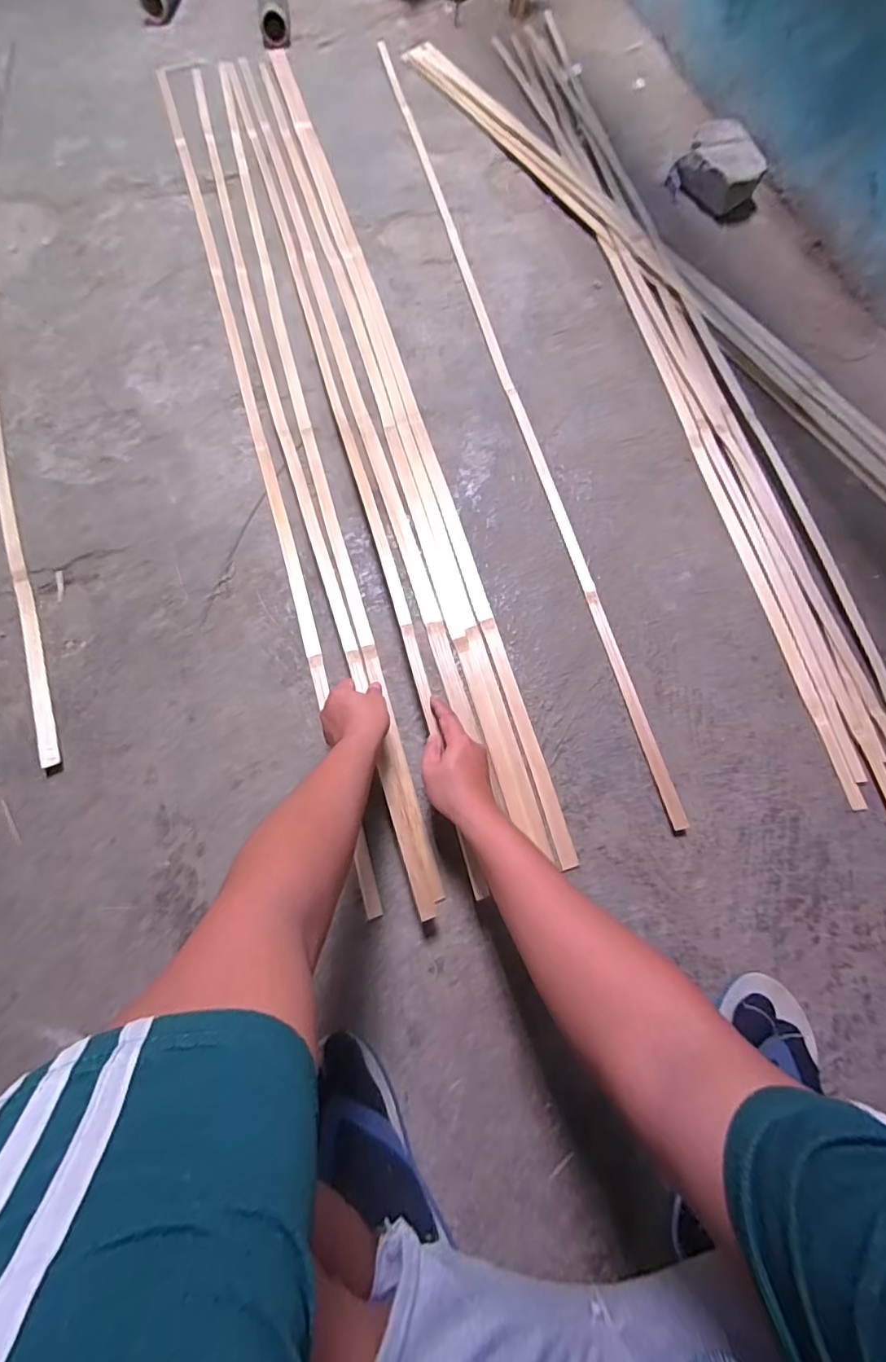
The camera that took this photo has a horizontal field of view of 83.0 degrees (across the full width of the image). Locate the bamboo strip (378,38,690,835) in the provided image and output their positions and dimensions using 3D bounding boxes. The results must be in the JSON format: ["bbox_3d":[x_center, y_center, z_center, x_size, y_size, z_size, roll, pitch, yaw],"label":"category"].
[{"bbox_3d":[0.089,-0.641,0.917,0.027,0.017,1.809,-13,73,-5],"label":"bamboo strip"}]

